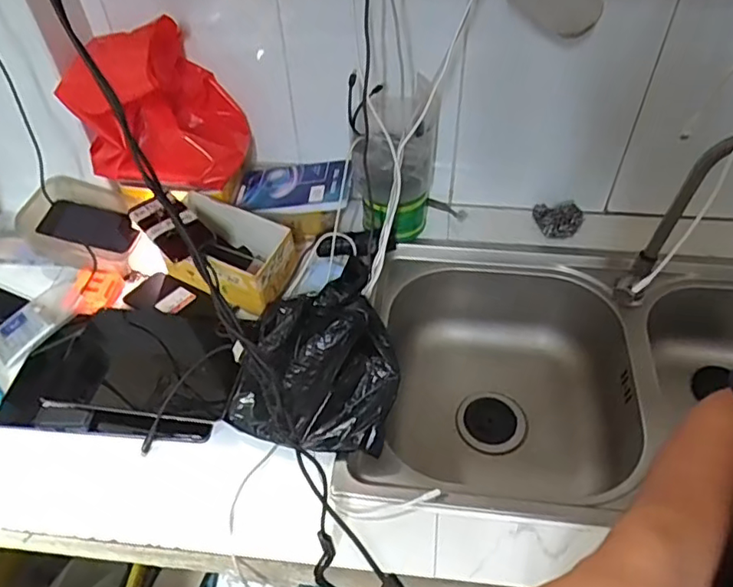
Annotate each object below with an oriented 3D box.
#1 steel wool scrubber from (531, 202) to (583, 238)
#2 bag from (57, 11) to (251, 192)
[{"bbox_3d":[0.292,-0.116,0.907,0.073,0.069,0.042,17,51,16],"label":"steel wool scrubber"},{"bbox_3d":[-0.286,-0.247,0.809,0.227,0.211,0.104,-12,49,-8],"label":"bag"}]

